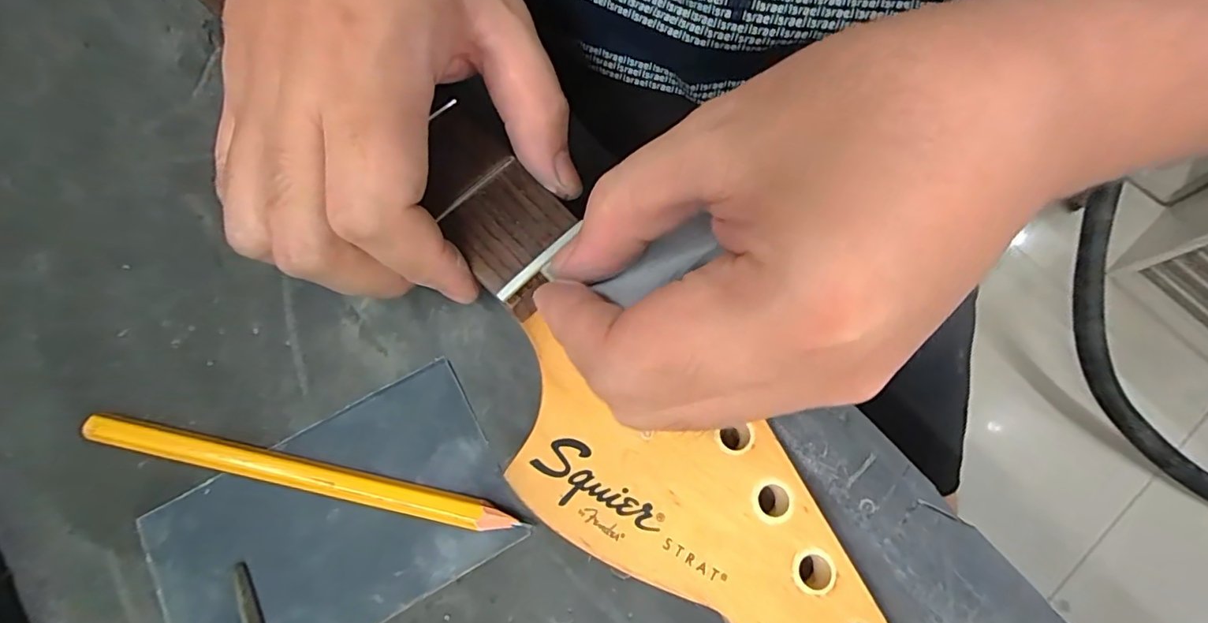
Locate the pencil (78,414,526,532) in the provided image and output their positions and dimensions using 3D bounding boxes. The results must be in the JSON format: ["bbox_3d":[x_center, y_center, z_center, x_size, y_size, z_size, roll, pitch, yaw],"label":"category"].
[{"bbox_3d":[-0.105,0.056,0.182,0.152,0.008,0.011,12,72,2],"label":"pencil"}]

